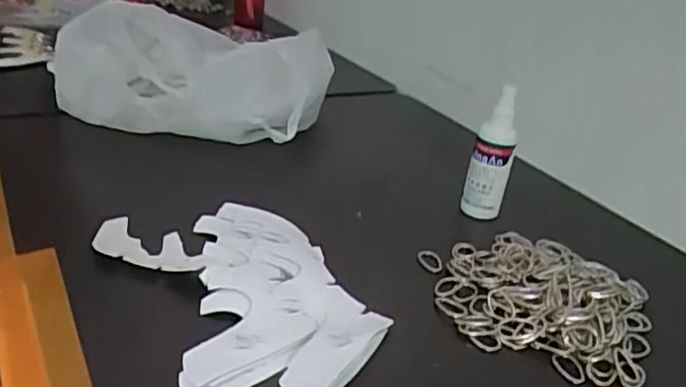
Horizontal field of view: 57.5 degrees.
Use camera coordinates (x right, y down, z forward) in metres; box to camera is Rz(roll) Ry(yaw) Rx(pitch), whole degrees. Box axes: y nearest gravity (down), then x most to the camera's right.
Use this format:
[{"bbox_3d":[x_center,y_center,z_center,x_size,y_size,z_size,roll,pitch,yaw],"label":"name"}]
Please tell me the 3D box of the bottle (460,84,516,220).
[{"bbox_3d":[0.146,-0.036,0.613,0.039,0.133,0.036,14,28,14],"label":"bottle"}]

